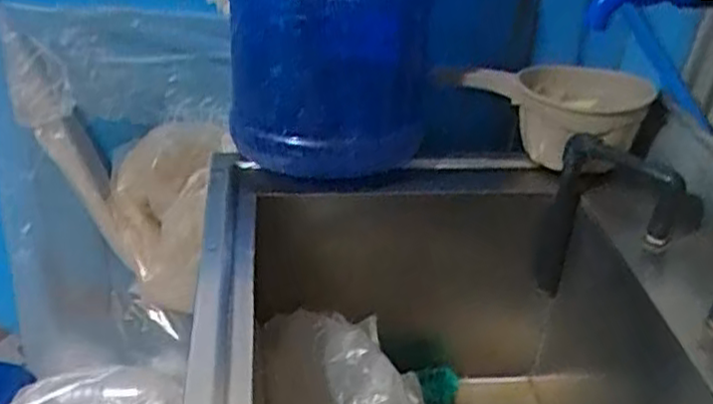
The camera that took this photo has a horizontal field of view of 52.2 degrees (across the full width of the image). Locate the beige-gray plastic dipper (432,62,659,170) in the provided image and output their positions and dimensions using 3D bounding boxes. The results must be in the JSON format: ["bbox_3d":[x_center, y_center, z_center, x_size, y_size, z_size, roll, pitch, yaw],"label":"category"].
[{"bbox_3d":[0.268,-0.130,1.049,0.268,0.131,0.148,23,37,25],"label":"beige-gray plastic dipper"}]

